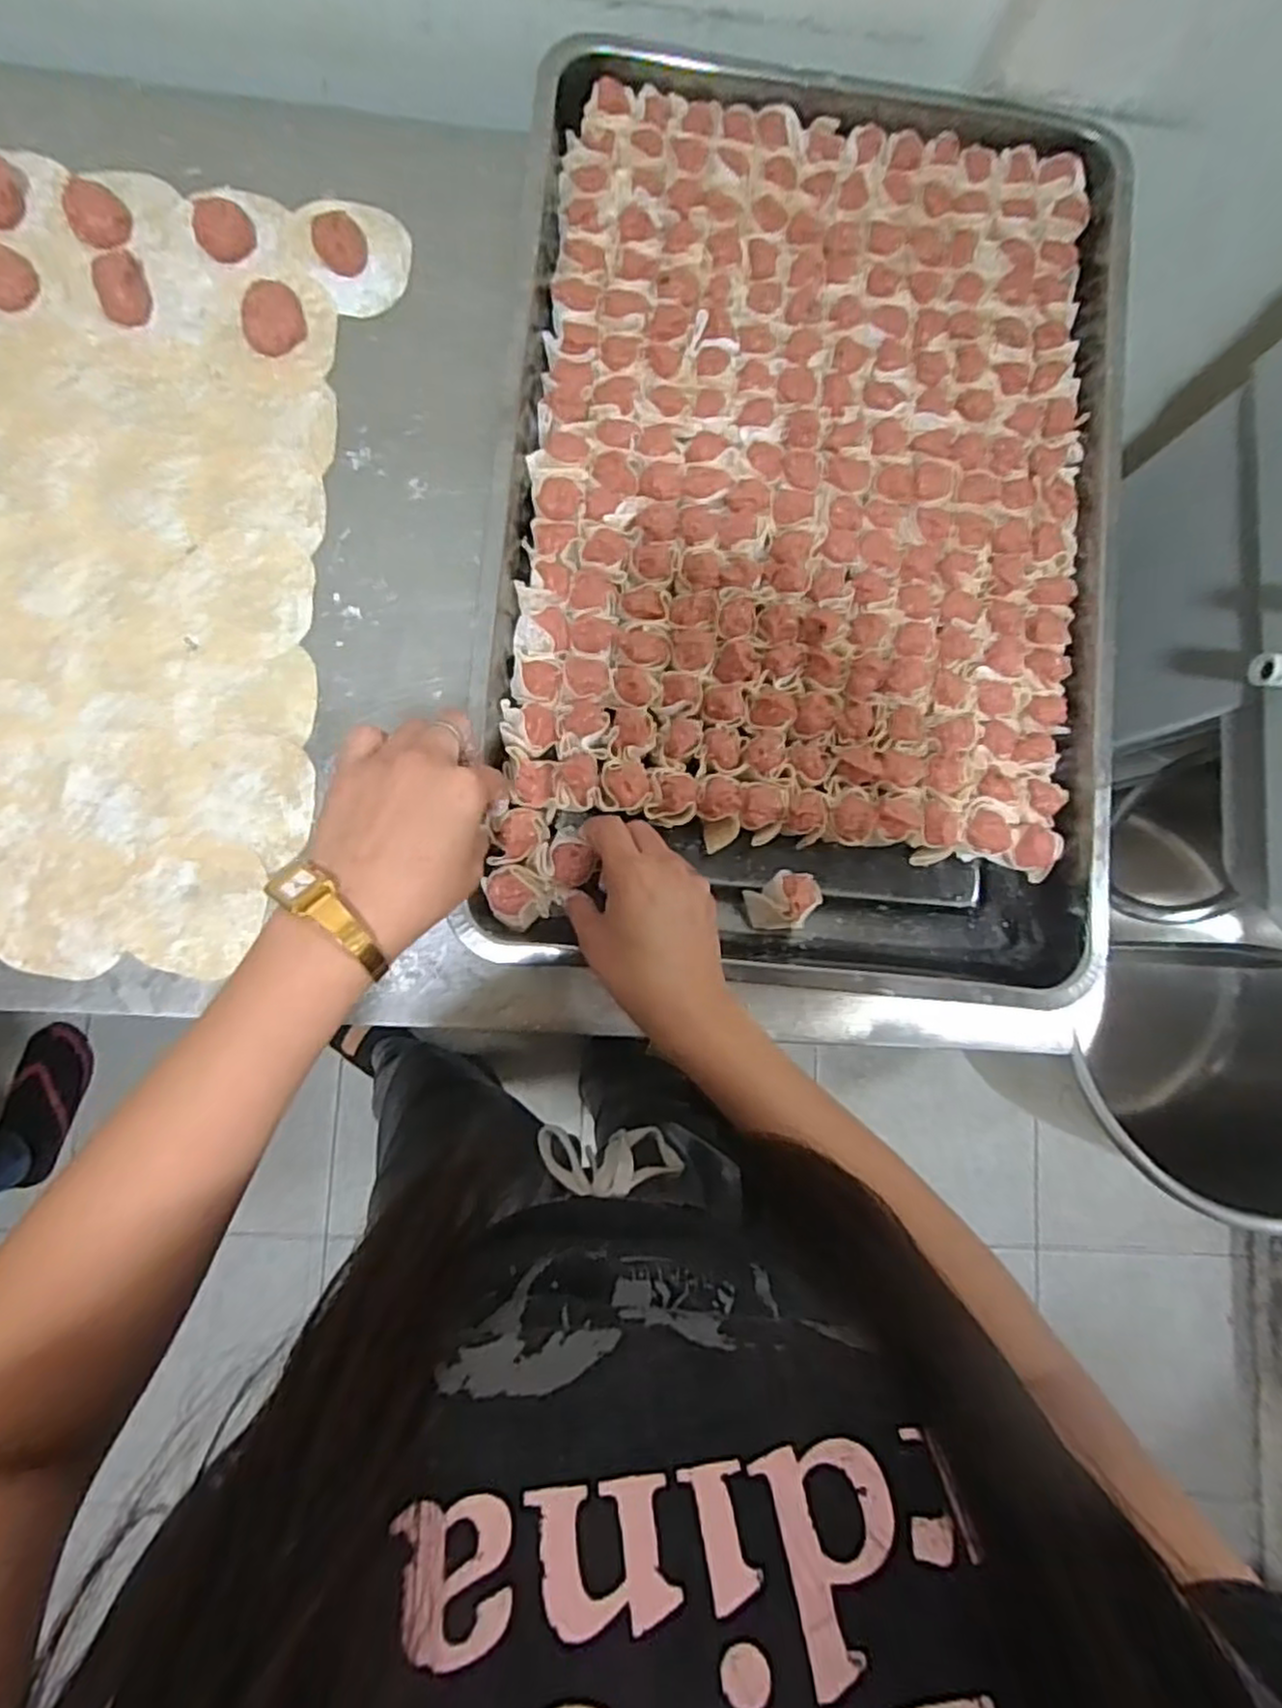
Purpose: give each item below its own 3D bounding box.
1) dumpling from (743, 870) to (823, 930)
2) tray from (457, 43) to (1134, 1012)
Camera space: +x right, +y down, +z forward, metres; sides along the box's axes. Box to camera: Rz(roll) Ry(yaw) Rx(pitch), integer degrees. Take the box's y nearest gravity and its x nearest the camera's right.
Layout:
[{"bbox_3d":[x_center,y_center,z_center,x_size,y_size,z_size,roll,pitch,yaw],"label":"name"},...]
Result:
[{"bbox_3d":[0.090,0.029,0.454,0.042,0.029,0.034,-6,86,-8],"label":"dumpling"},{"bbox_3d":[0.106,-0.210,0.470,0.376,0.050,0.577,5,85,-7],"label":"tray"}]

